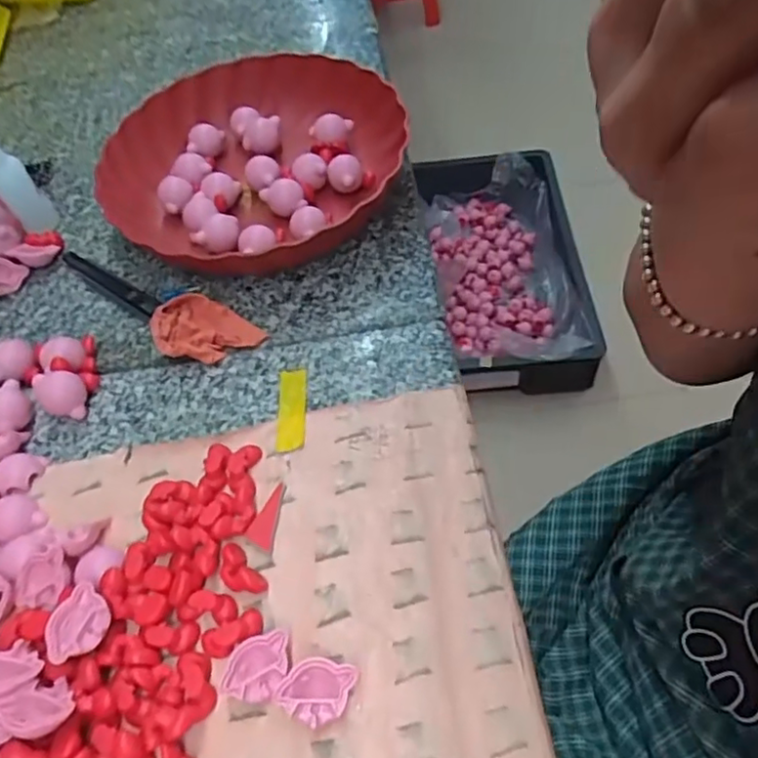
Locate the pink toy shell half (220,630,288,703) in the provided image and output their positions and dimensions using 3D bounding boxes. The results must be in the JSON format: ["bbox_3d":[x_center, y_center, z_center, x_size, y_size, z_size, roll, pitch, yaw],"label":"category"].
[{"bbox_3d":[-0.059,0.140,0.300,0.031,0.013,0.029,-9,56,-4],"label":"pink toy shell half"}]

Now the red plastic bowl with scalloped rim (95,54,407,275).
[{"bbox_3d":[-0.104,-0.176,0.516,0.225,0.064,0.227,-3,56,5],"label":"red plastic bowl with scalloped rim"}]

